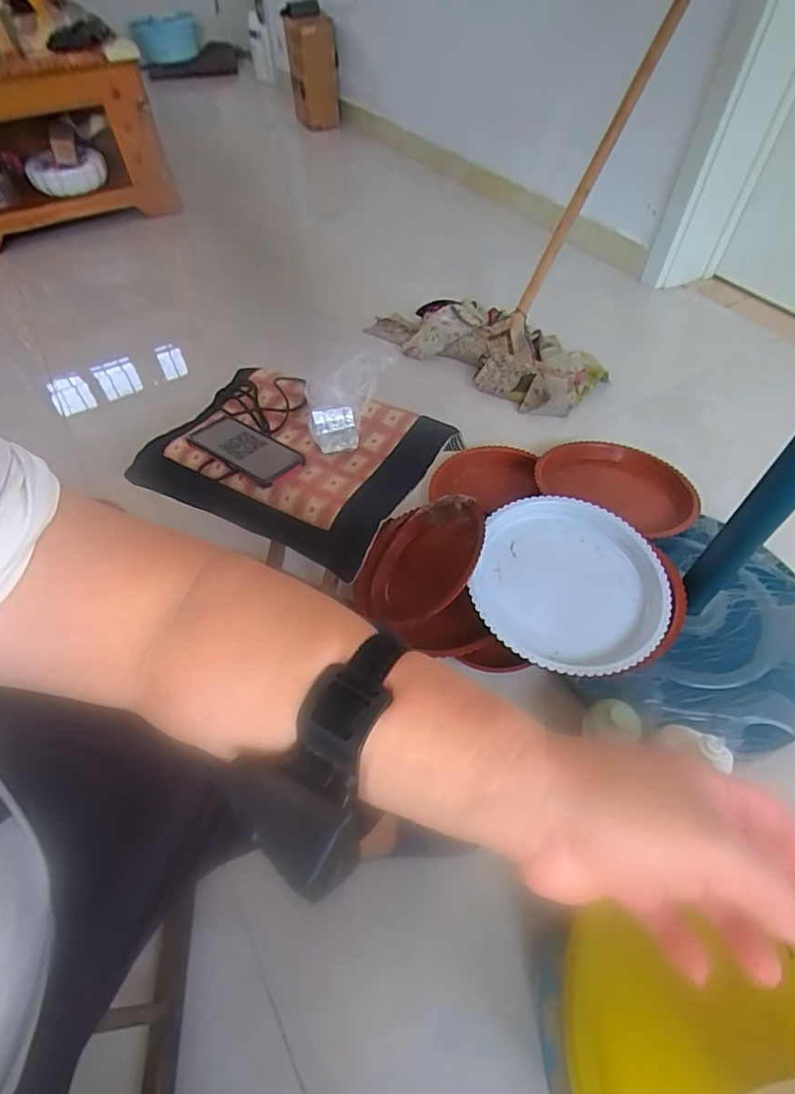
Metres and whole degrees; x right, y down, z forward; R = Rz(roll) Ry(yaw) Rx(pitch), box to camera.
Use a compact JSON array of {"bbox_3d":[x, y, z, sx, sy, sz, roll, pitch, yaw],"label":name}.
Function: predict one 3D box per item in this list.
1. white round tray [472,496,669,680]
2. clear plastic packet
[{"bbox_3d":[0.258,0.047,0.776,0.267,0.043,0.273,-1,54,1],"label":"white round tray"},{"bbox_3d":[-0.084,-0.215,0.736,0.097,0.045,0.174,16,72,13],"label":"clear plastic packet"}]

